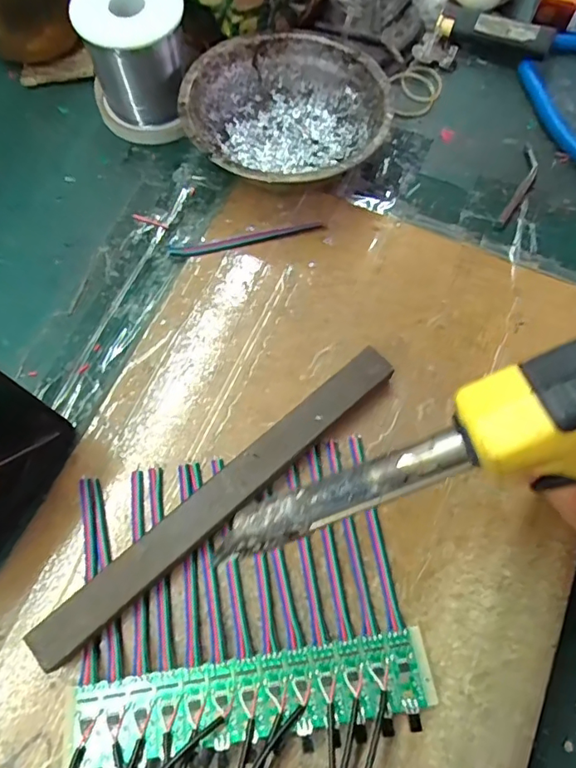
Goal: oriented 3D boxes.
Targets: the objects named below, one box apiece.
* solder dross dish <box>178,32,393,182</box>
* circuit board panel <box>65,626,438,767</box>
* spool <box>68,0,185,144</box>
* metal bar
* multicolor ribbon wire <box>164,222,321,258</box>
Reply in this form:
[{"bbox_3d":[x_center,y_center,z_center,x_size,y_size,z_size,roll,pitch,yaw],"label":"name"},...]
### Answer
[{"bbox_3d":[-0.001,-0.165,0.335,0.122,0.042,0.121,0,70,0],"label":"solder dross dish"},{"bbox_3d":[-0.016,0.141,0.237,0.160,0.012,0.035,-10,70,-4],"label":"circuit board panel"},{"bbox_3d":[-0.097,-0.208,0.340,0.065,0.071,0.067,-11,70,-4],"label":"spool"},{"bbox_3d":[-0.031,0.055,0.266,0.214,0.018,0.020,-40,75,-14],"label":"metal bar"},{"bbox_3d":[-0.025,-0.090,0.327,0.096,0.004,0.011,-11,70,-4],"label":"multicolor ribbon wire"}]

